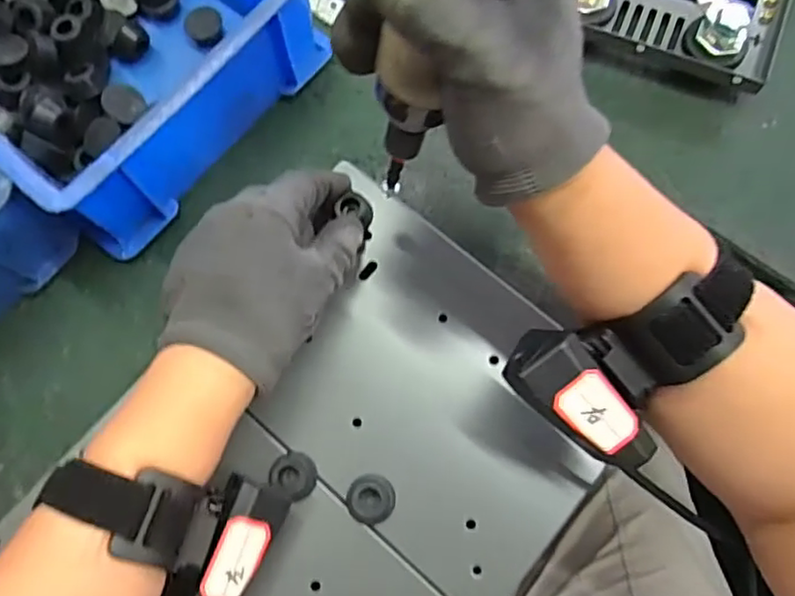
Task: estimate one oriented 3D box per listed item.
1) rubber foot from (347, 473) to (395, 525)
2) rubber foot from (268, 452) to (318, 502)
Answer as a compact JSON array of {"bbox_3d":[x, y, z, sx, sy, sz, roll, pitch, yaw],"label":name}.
[{"bbox_3d":[-0.014,0.104,0.337,0.024,0.017,0.024,0,75,1],"label":"rubber foot"},{"bbox_3d":[-0.054,0.092,0.341,0.023,0.016,0.021,23,76,7],"label":"rubber foot"}]

